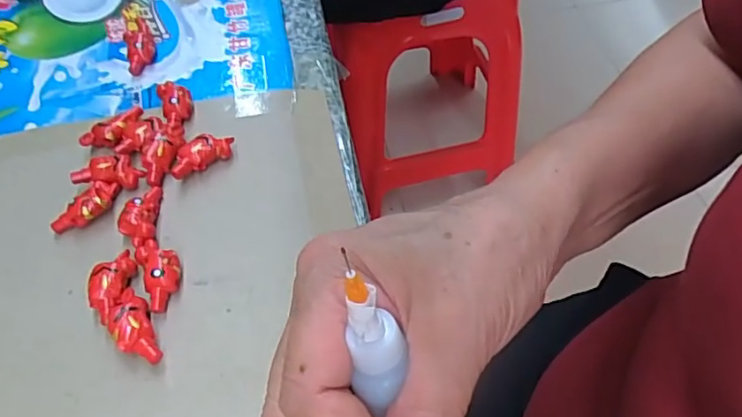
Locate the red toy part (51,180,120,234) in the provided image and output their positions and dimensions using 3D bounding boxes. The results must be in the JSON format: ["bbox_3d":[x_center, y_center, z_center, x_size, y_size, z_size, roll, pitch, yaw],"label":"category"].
[{"bbox_3d":[-0.150,-0.001,0.309,0.018,0.014,0.038,32,60,21],"label":"red toy part"}]

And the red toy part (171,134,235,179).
[{"bbox_3d":[-0.097,-0.031,0.331,0.037,0.016,0.016,-30,59,-19],"label":"red toy part"}]

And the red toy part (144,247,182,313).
[{"bbox_3d":[-0.101,0.035,0.284,0.017,0.014,0.028,-12,55,-8],"label":"red toy part"}]

